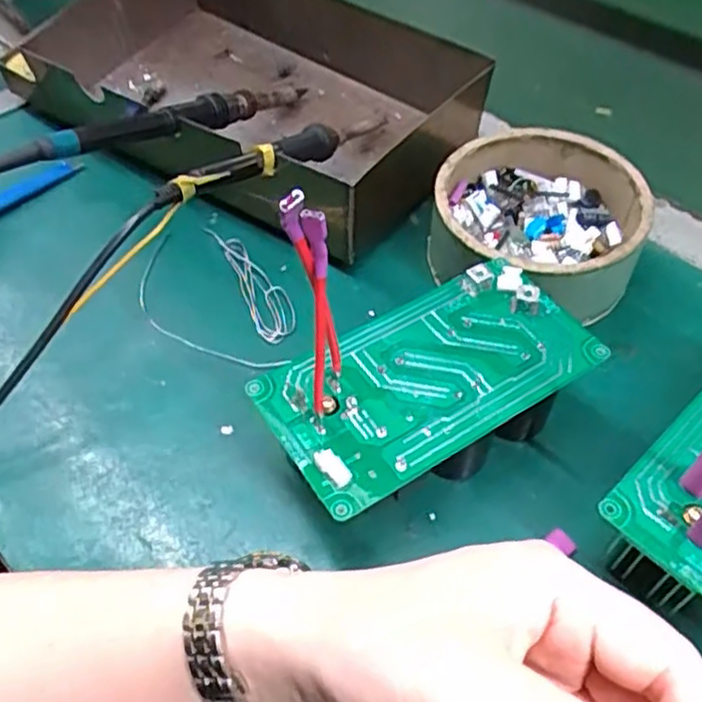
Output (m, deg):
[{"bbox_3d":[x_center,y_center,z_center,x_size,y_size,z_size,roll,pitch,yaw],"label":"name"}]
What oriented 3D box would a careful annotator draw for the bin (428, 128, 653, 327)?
[{"bbox_3d":[0.108,-0.070,0.415,0.120,0.055,0.125,0,52,0],"label":"bin"}]

